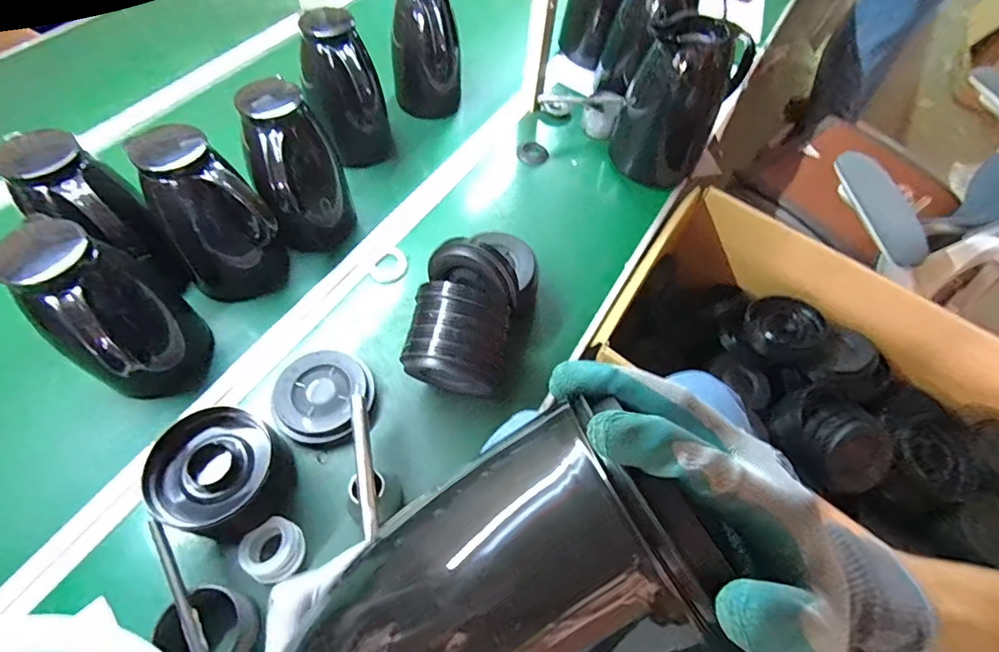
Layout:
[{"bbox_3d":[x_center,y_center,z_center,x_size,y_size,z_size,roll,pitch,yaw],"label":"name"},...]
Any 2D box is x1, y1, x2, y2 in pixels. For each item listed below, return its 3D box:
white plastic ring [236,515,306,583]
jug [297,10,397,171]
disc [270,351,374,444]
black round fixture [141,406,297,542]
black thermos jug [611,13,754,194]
[{"bbox_3d":[-0.241,0.237,0.504,0.067,0.032,0.057,24,61,11],"label":"white plastic ring"},{"bbox_3d":[-0.235,-0.348,0.750,0.116,0.209,0.112,-21,62,-15],"label":"jug"},{"bbox_3d":[-0.219,0.085,0.591,0.115,0.038,0.109,1,59,-2],"label":"disc"},{"bbox_3d":[-0.295,0.159,0.511,0.122,0.097,0.118,1,59,-2],"label":"black round fixture"},{"bbox_3d":[0.289,-0.365,0.772,0.164,0.227,0.129,22,60,10],"label":"black thermos jug"}]

